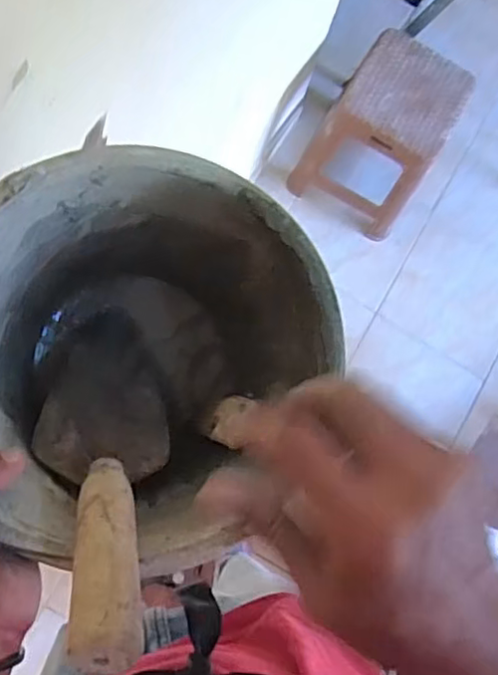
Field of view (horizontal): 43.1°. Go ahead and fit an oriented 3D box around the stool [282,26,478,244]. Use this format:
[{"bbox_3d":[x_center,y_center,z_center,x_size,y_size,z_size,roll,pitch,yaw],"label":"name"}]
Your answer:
[{"bbox_3d":[0.358,-0.553,1.776,0.338,0.446,0.339,28,79,-1],"label":"stool"}]

